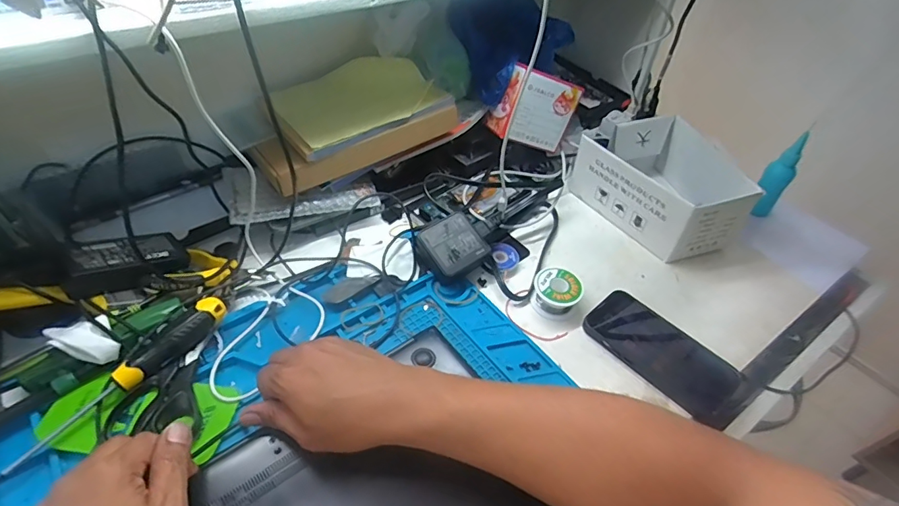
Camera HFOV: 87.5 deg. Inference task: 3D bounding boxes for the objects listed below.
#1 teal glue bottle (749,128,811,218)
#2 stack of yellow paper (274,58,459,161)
[{"bbox_3d":[0.423,-0.098,0.606,0.032,0.115,0.038,33,52,25],"label":"teal glue bottle"},{"bbox_3d":[-0.107,-0.191,0.586,0.209,0.023,0.117,-29,66,-22],"label":"stack of yellow paper"}]

